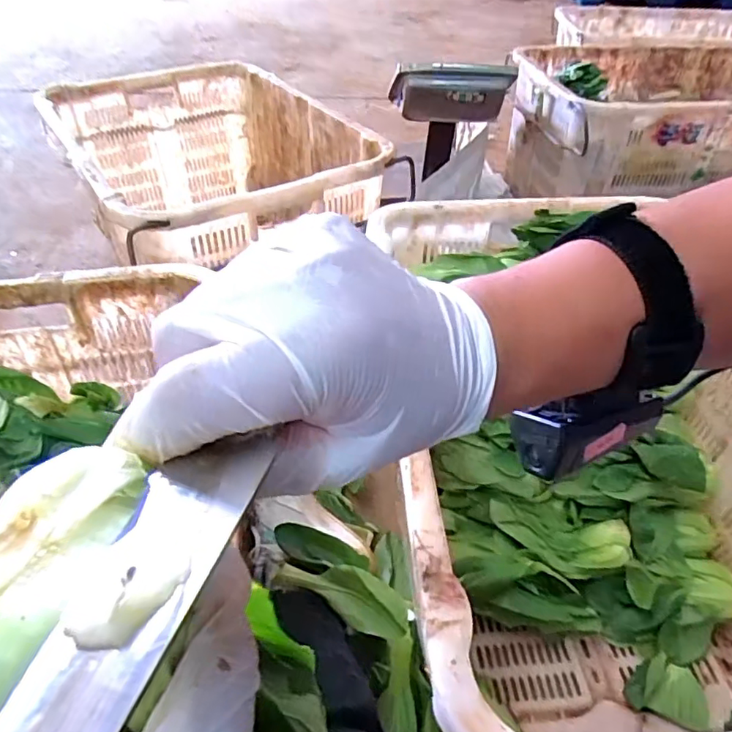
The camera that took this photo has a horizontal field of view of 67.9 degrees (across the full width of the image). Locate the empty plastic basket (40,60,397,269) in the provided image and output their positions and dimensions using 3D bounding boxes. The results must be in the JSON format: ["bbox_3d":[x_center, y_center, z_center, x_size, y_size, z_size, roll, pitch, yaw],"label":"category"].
[{"bbox_3d":[-0.300,-0.349,1.078,0.453,0.278,0.668,-24,48,-24],"label":"empty plastic basket"}]

